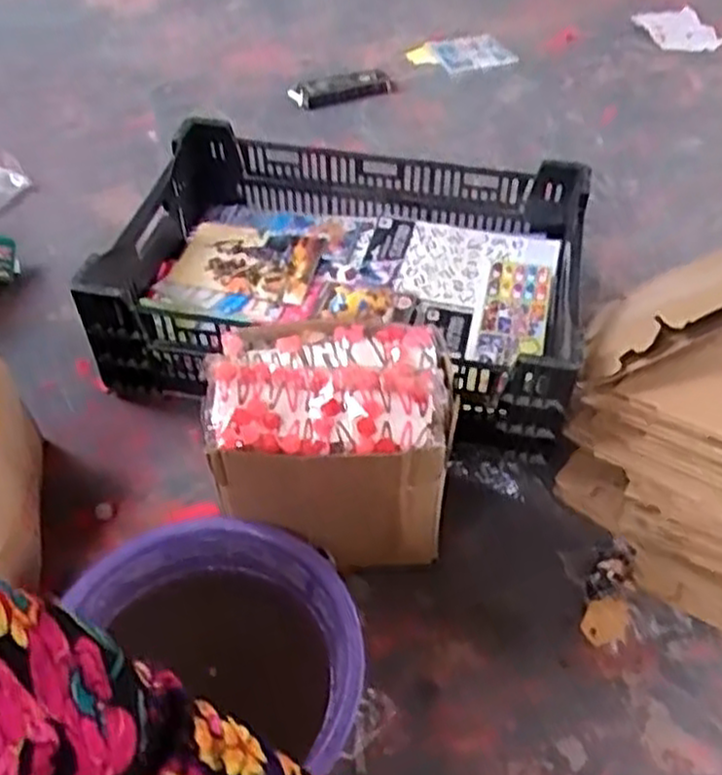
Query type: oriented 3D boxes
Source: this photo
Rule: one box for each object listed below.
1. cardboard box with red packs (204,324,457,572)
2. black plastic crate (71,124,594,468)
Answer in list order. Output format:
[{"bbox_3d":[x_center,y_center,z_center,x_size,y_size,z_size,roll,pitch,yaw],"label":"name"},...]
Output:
[{"bbox_3d":[-0.029,0.061,0.835,0.235,0.231,0.176,1,51,0],"label":"cardboard box with red packs"},{"bbox_3d":[-0.018,-0.156,1.063,0.631,0.211,0.416,13,52,9],"label":"black plastic crate"}]

